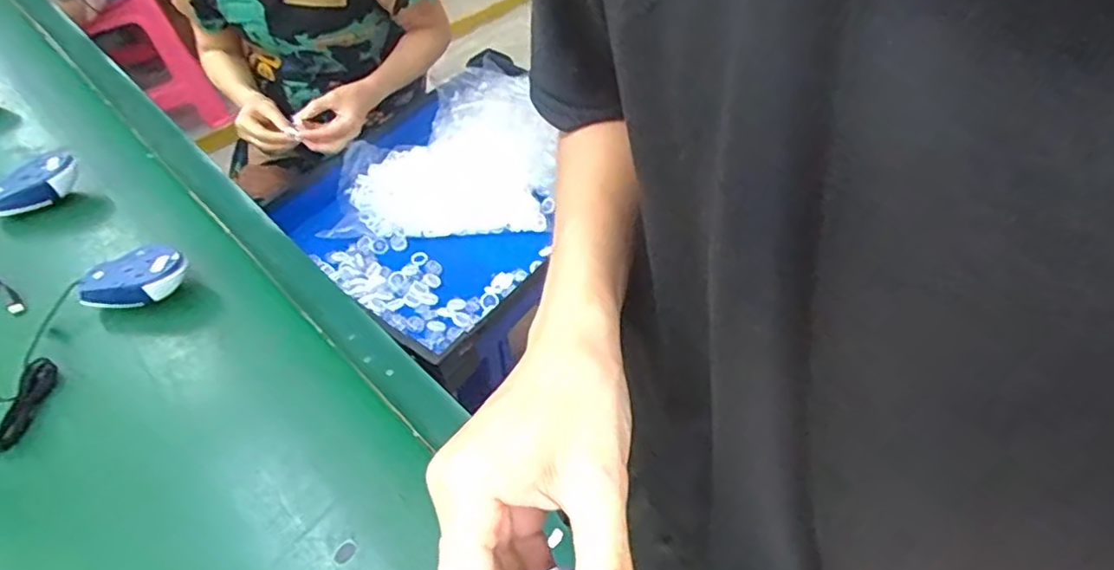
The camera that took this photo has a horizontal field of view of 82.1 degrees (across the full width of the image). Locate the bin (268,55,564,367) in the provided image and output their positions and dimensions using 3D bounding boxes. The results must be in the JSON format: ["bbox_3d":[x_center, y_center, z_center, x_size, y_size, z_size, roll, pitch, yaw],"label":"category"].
[{"bbox_3d":[-0.166,-0.157,1.062,0.439,0.101,0.562,28,55,23],"label":"bin"}]

